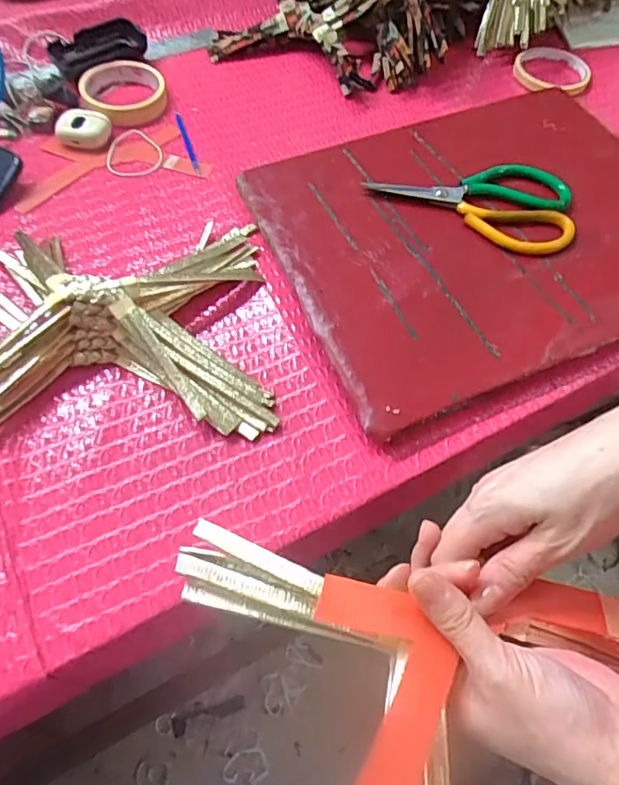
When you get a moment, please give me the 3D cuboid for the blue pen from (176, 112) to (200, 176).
[{"bbox_3d":[-0.129,-0.264,0.582,0.006,0.004,0.106,-16,62,-10],"label":"blue pen"}]

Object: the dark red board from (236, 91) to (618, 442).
[{"bbox_3d":[0.167,-0.158,0.516,0.395,0.025,0.302,-21,63,-13],"label":"dark red board"}]

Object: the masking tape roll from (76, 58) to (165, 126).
[{"bbox_3d":[-0.204,-0.332,0.605,0.087,0.019,0.089,1,60,-1],"label":"masking tape roll"}]

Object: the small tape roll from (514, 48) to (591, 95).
[{"bbox_3d":[0.290,-0.382,0.660,0.089,0.014,0.087,1,60,-1],"label":"small tape roll"}]

